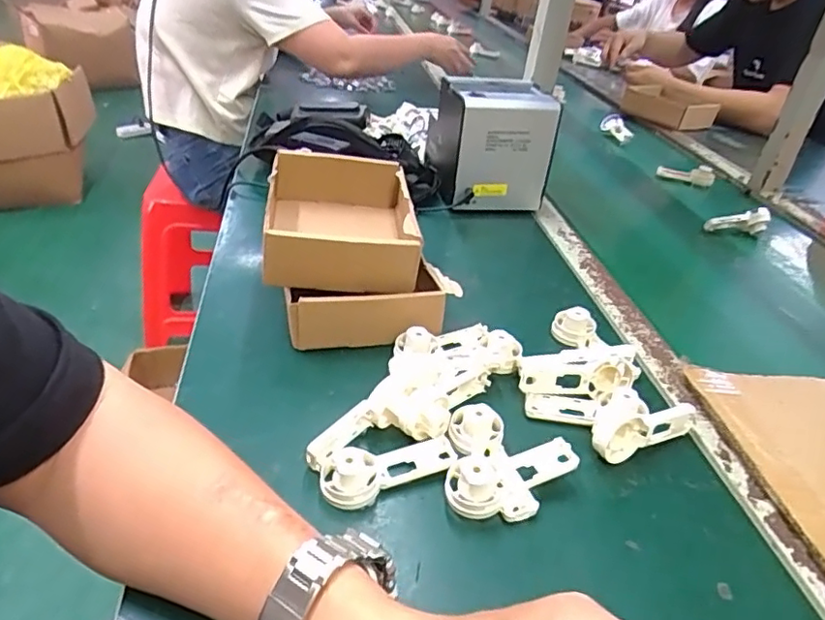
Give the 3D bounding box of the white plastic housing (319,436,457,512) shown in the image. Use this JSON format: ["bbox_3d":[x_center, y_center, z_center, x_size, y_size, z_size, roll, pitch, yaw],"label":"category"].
[{"bbox_3d":[-0.016,0.107,0.399,0.092,0.027,0.037,-8,36,-21],"label":"white plastic housing"}]

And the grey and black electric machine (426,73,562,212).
[{"bbox_3d":[0.101,-0.228,0.809,0.133,0.155,0.165,1,33,-9],"label":"grey and black electric machine"}]

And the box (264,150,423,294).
[{"bbox_3d":[-0.068,-0.087,0.557,0.128,0.065,0.175,1,33,-8],"label":"box"}]

